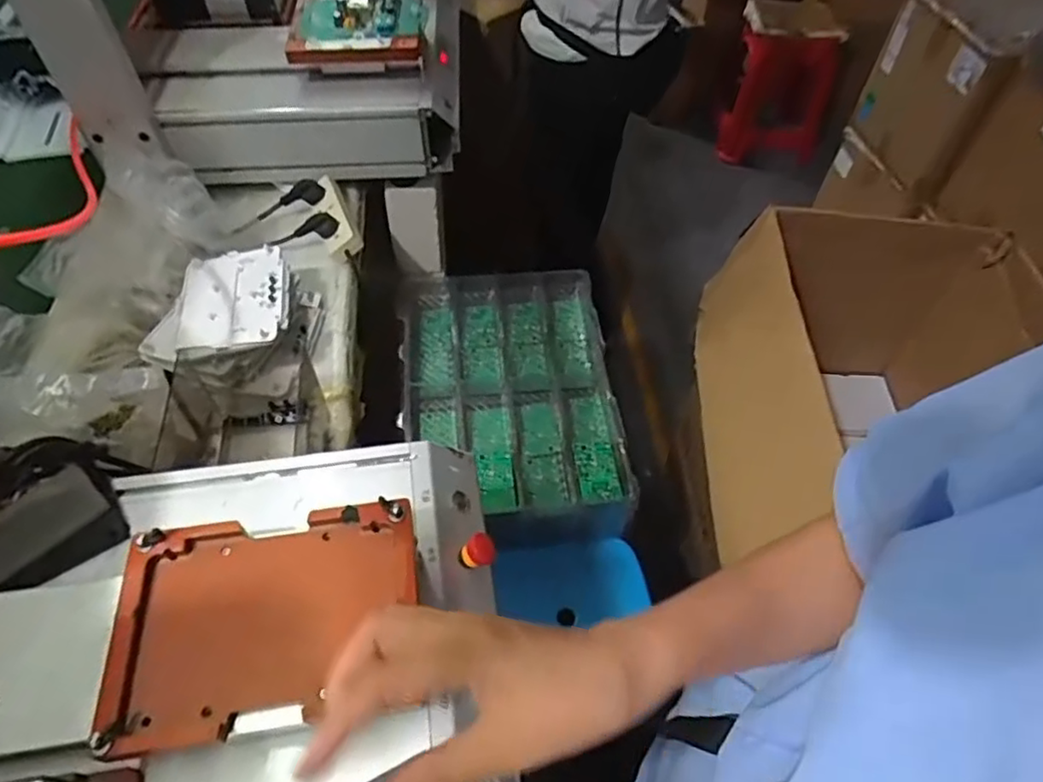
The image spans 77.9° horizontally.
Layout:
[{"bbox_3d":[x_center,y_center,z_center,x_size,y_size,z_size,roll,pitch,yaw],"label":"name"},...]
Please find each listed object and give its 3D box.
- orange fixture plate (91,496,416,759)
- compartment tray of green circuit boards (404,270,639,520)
[{"bbox_3d":[-0.190,0.169,0.491,0.215,0.029,0.154,-7,54,-7],"label":"orange fixture plate"},{"bbox_3d":[-0.024,-0.014,1.107,0.350,0.058,0.482,-3,54,-4],"label":"compartment tray of green circuit boards"}]

